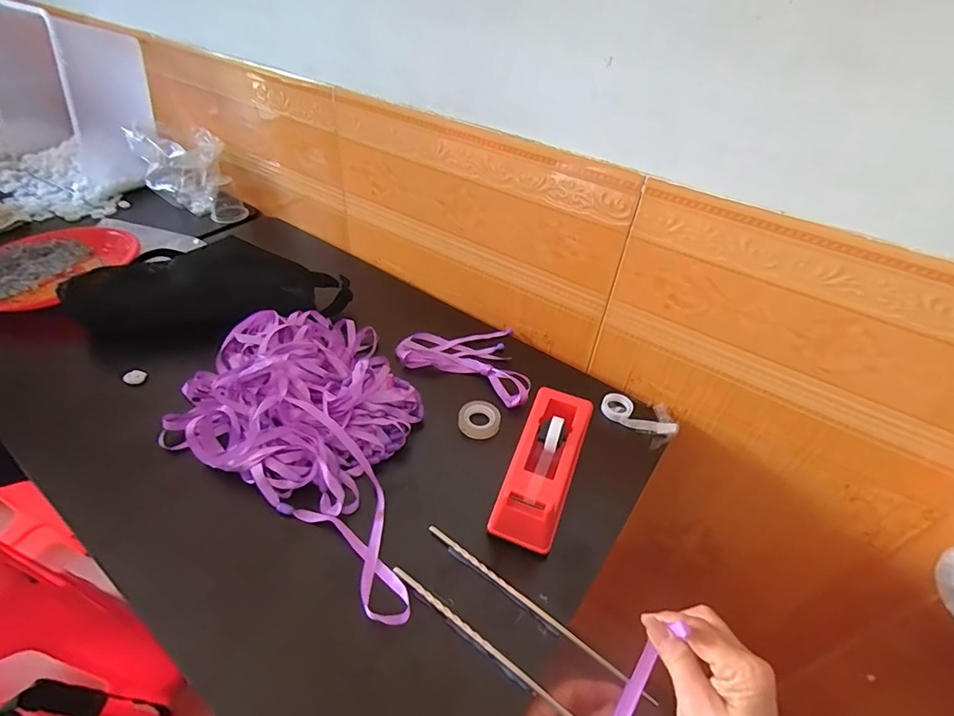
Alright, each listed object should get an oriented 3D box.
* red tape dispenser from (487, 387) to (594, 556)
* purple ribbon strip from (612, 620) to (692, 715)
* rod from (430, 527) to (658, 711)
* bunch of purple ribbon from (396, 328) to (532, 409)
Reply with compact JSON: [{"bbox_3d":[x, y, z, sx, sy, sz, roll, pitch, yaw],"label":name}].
[{"bbox_3d":[0.065,0.108,0.473,0.062,0.073,0.155,19,44,12],"label":"red tape dispenser"},{"bbox_3d":[0.114,0.248,0.349,0.011,0.004,0.075,18,64,40],"label":"purple ribbon strip"},{"bbox_3d":[0.046,0.211,0.405,0.222,0.006,0.007,30,47,23],"label":"rod"},{"bbox_3d":[-0.021,0.007,0.611,0.157,0.027,0.149,0,43,-8],"label":"bunch of purple ribbon"}]

